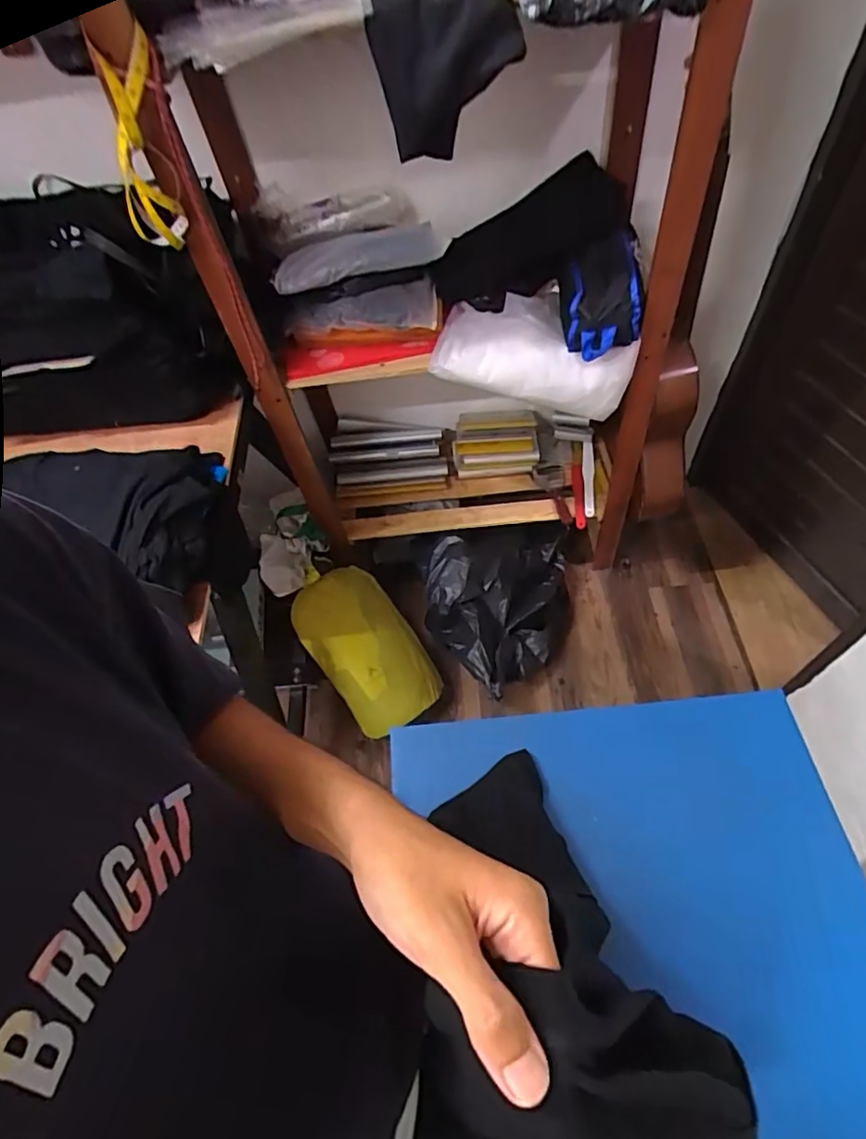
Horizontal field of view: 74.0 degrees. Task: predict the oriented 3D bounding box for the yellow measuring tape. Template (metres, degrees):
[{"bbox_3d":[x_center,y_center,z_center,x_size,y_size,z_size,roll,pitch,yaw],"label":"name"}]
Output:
[{"bbox_3d":[-0.389,-0.555,0.762,0.086,0.221,0.079,30,64,22],"label":"yellow measuring tape"}]

